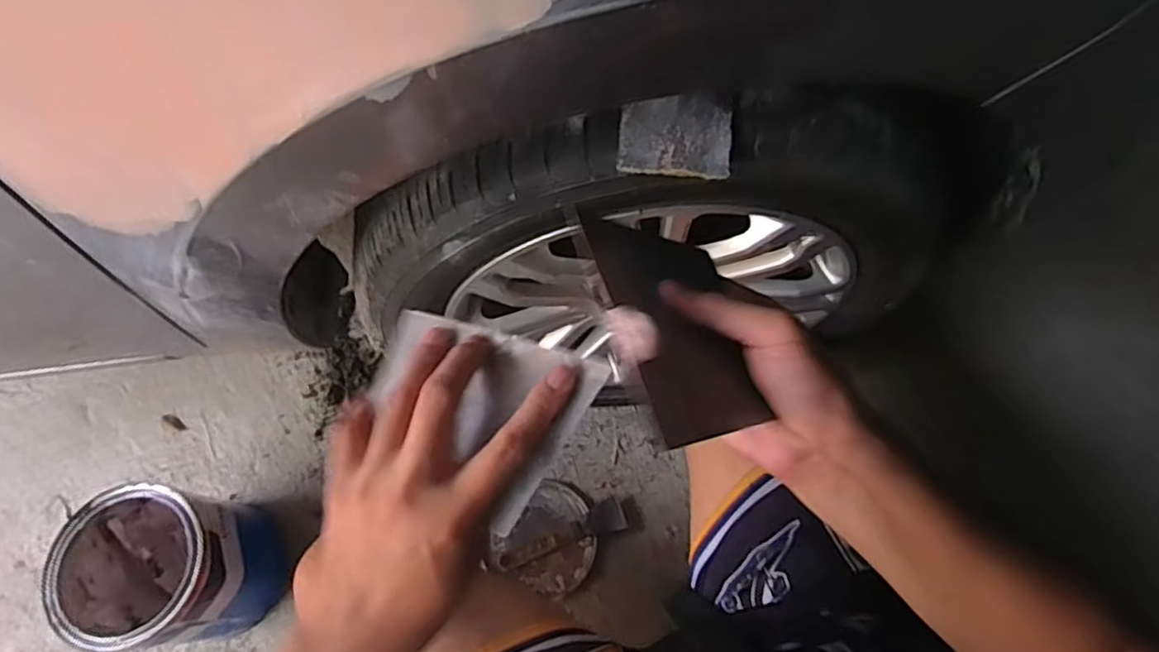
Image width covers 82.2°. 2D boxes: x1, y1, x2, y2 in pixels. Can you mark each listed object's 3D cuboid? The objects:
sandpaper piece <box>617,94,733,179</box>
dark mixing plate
[{"bbox_3d":[0.063,-0.124,0.431,0.071,0.010,0.056,3,69,3],"label":"sandpaper piece"},{"bbox_3d":[0.057,-0.002,0.352,0.100,0.011,0.132,6,53,-39],"label":"dark mixing plate"}]

